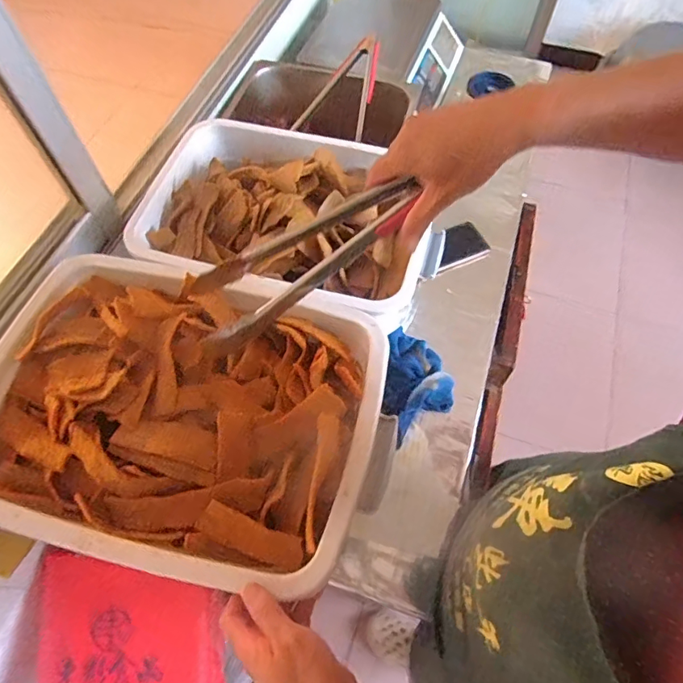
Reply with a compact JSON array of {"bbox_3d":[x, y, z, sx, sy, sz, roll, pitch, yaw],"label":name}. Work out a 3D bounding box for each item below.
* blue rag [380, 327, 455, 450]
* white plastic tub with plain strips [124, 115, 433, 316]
[{"bbox_3d":[0.119,0.066,0.743,0.103,0.042,0.167,6,62,5],"label":"blue rag"},{"bbox_3d":[-0.083,-0.147,0.737,0.384,0.200,0.276,13,63,8],"label":"white plastic tub with plain strips"}]

